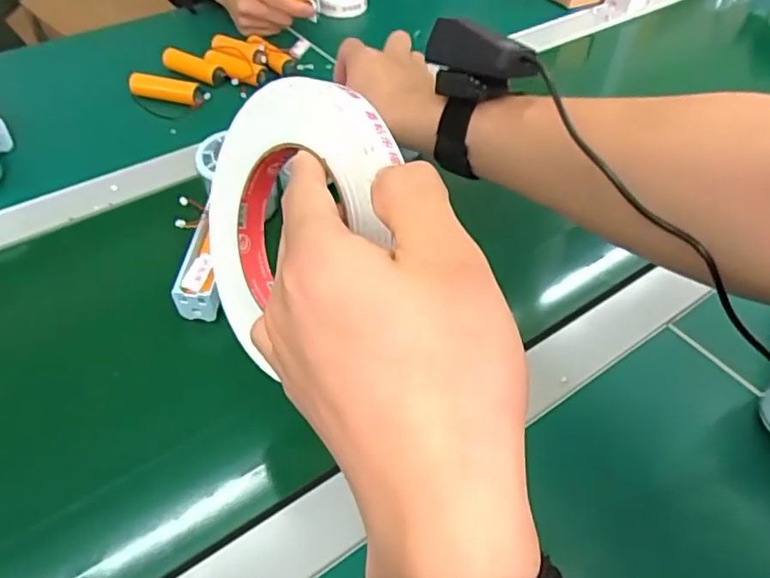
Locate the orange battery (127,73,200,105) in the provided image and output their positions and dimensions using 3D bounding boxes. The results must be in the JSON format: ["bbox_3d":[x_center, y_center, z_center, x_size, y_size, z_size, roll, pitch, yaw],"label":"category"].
[{"bbox_3d":[-0.223,-0.202,0.604,0.072,0.019,0.016,12,50,7],"label":"orange battery"}]

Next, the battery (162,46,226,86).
[{"bbox_3d":[-0.202,-0.236,0.633,0.074,0.019,0.019,29,54,20],"label":"battery"}]

